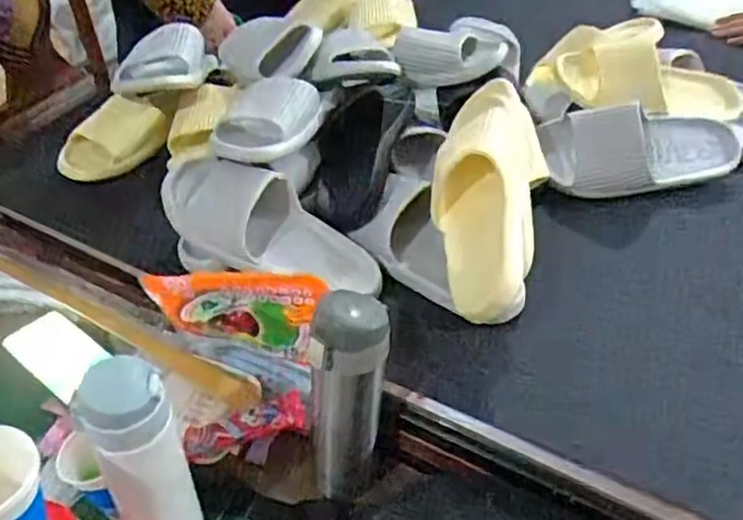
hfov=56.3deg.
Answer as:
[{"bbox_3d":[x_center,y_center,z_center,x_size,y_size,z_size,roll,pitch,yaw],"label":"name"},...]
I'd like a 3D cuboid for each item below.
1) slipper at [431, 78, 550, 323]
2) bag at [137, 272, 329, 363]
[{"bbox_3d":[0.124,-0.072,0.731,0.114,0.091,0.274,6,71,5],"label":"slipper"},{"bbox_3d":[-0.126,0.044,0.638,0.163,0.109,0.018,7,42,7],"label":"bag"}]

